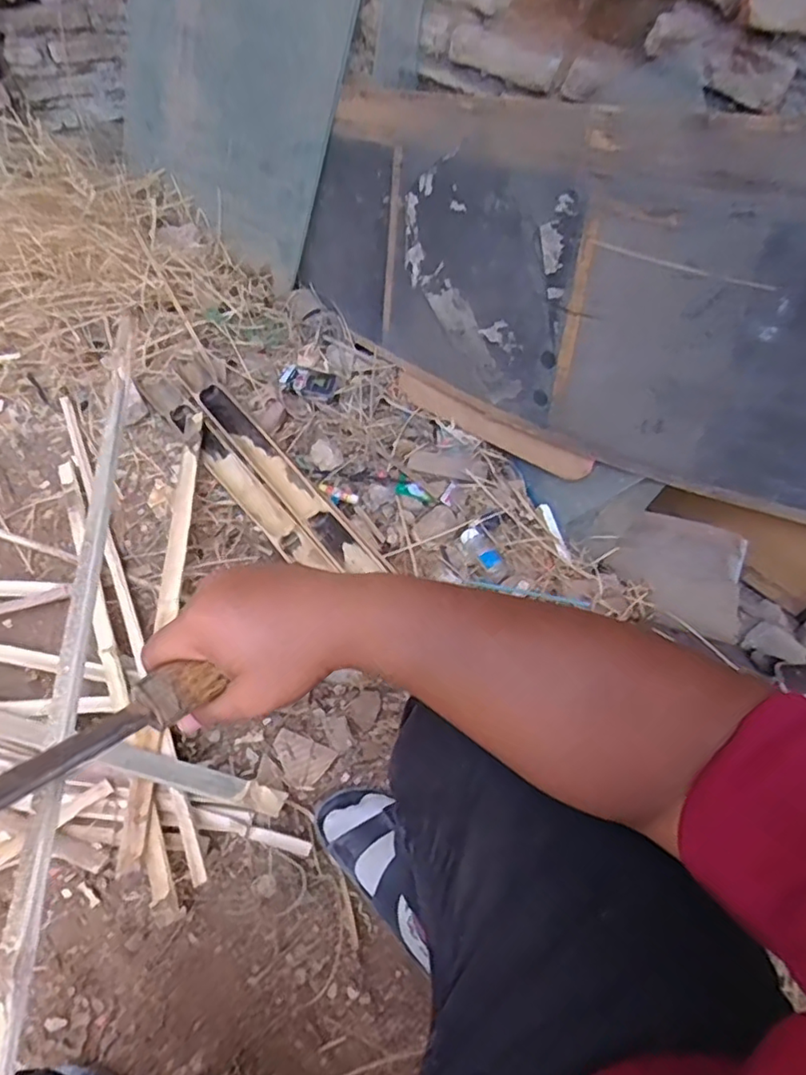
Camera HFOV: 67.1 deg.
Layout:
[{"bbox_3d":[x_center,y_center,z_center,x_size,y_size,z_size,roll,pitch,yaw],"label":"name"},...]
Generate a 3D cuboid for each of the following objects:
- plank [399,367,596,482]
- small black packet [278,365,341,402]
[{"bbox_3d":[0.143,-0.203,1.067,0.020,0.065,0.417,-37,53,-26],"label":"plank"},{"bbox_3d":[-0.177,-0.301,1.172,0.107,0.019,0.067,21,57,9],"label":"small black packet"}]

